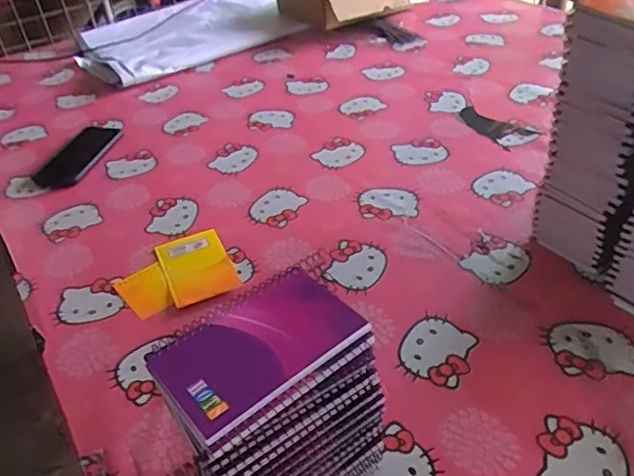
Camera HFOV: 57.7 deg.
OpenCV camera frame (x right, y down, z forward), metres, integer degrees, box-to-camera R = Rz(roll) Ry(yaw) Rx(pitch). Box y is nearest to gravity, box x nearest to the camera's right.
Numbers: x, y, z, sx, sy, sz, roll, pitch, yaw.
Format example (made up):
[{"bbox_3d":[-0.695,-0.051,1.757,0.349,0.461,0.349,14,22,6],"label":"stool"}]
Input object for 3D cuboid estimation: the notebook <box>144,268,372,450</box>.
[{"bbox_3d":[-0.041,0.071,0.388,0.131,0.009,0.084,-30,45,-26],"label":"notebook"}]

